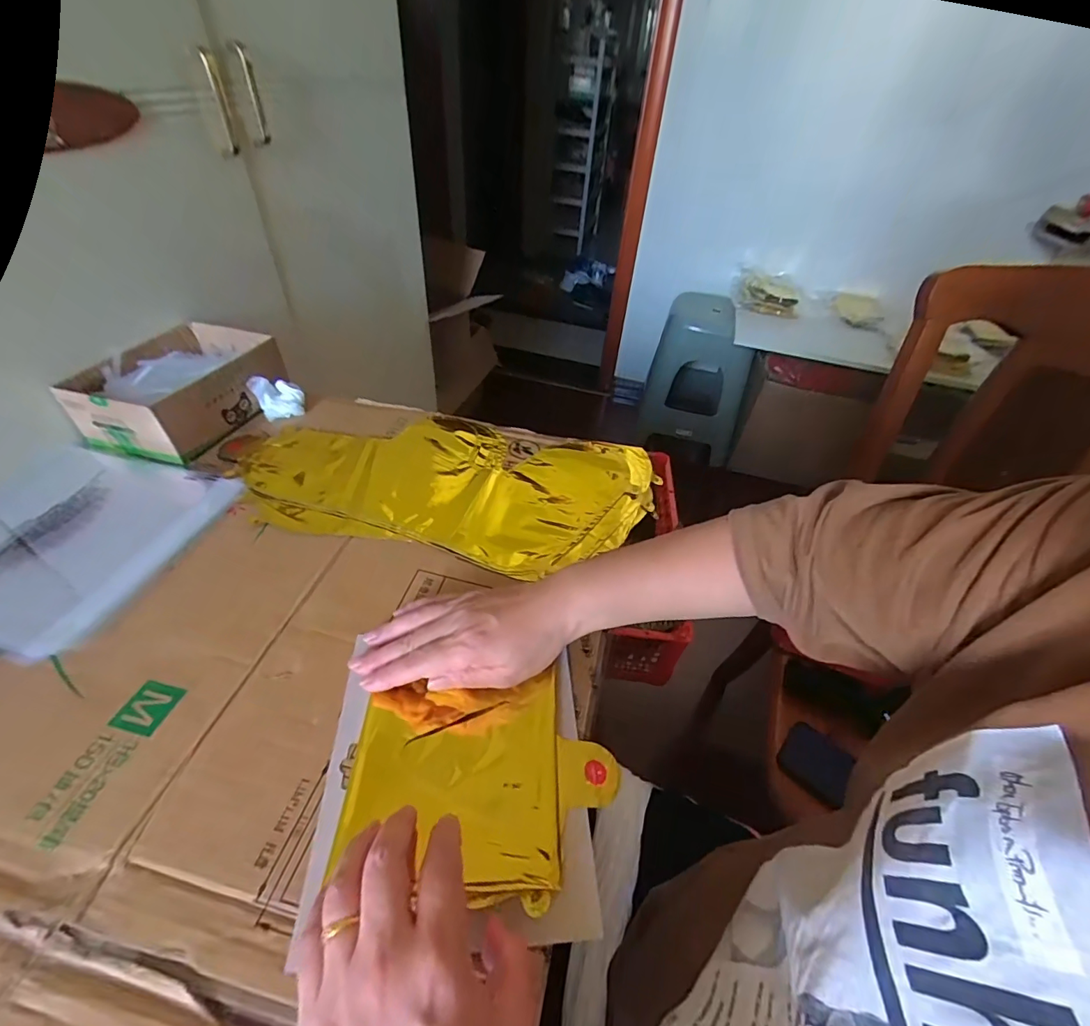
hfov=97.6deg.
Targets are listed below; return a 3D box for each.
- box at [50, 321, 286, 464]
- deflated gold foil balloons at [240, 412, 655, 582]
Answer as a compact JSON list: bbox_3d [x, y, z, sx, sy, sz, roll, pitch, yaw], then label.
[{"bbox_3d":[-0.419,-0.149,0.553,0.146,0.065,0.185,13,45,9],"label":"box"},{"bbox_3d":[-0.105,-0.038,0.517,0.428,0.016,0.215,9,44,5],"label":"deflated gold foil balloons"}]

